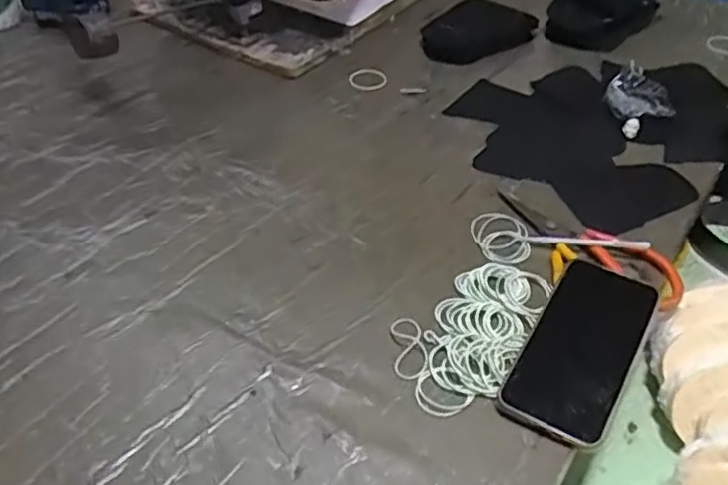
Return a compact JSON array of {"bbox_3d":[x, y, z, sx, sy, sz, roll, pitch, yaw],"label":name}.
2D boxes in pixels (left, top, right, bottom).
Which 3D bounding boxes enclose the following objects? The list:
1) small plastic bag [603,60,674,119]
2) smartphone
[{"bbox_3d":[0.316,-0.169,0.746,0.068,0.033,0.072,-7,43,-7],"label":"small plastic bag"},{"bbox_3d":[0.164,0.076,0.482,0.074,0.010,0.158,20,52,29],"label":"smartphone"}]

